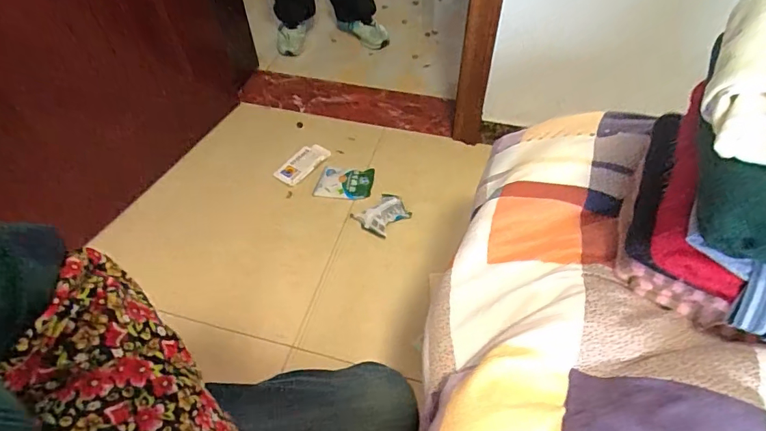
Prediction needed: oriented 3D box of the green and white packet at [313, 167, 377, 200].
[{"bbox_3d":[-0.113,-0.096,1.344,0.165,0.027,0.104,0,52,2],"label":"green and white packet"}]

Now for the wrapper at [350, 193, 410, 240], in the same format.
[{"bbox_3d":[-0.003,-0.009,1.263,0.135,0.068,0.116,-38,60,-25],"label":"wrapper"}]

